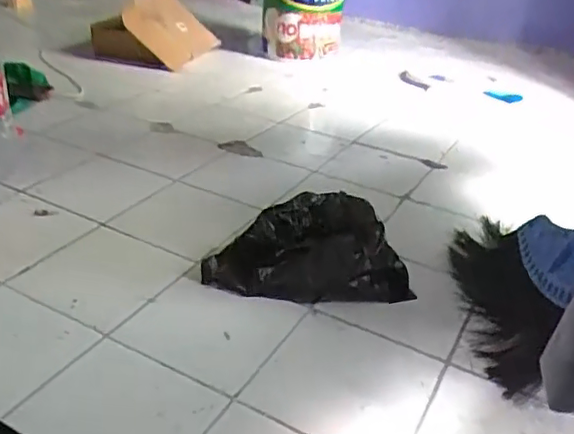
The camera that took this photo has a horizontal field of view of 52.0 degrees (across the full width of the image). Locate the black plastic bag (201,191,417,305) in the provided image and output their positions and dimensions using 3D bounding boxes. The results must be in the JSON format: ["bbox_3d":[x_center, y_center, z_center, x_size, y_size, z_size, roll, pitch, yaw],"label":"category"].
[{"bbox_3d":[0.032,0.042,0.965,0.322,0.100,0.189,3,30,-2],"label":"black plastic bag"}]

